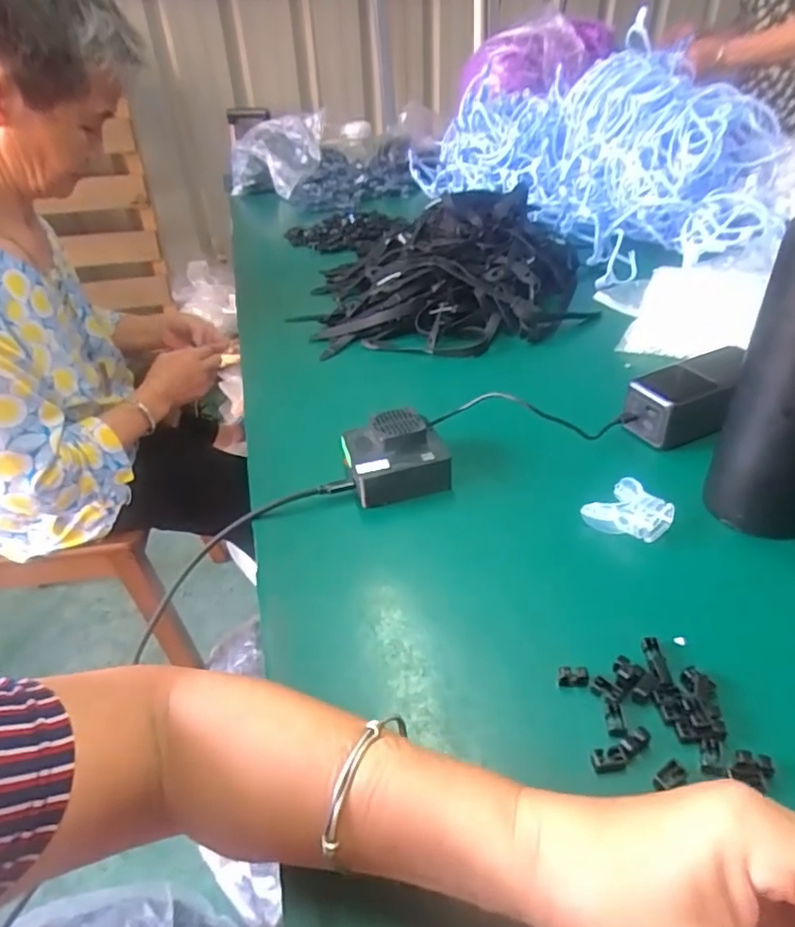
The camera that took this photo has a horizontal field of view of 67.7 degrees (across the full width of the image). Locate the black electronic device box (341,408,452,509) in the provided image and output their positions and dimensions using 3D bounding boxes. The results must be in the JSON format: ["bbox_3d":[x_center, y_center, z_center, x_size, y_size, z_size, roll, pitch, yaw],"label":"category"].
[{"bbox_3d":[-0.002,-0.003,0.497,0.080,0.057,0.066,-11,38,-9],"label":"black electronic device box"}]

